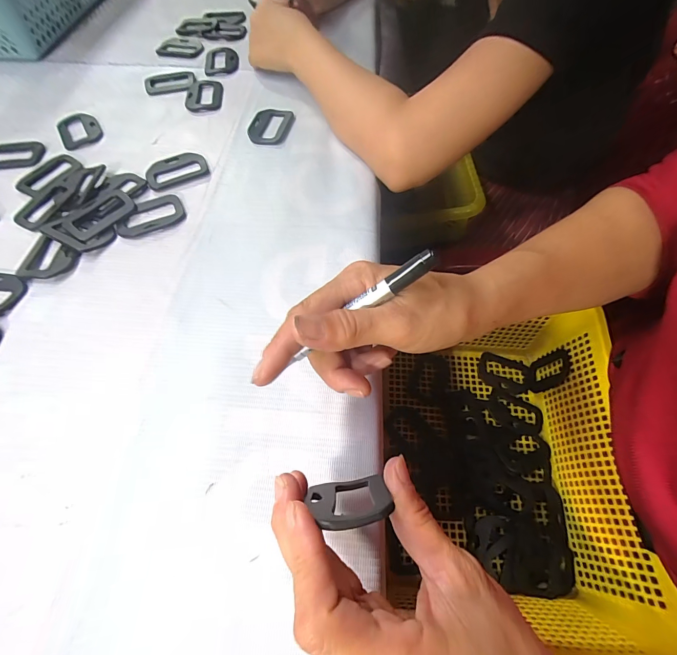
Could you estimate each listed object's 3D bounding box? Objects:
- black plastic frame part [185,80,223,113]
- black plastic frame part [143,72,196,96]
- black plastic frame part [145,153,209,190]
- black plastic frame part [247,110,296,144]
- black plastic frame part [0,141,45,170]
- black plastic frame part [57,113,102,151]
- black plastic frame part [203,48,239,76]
[{"bbox_3d":[-0.165,-0.284,0.429,0.041,0.008,0.060,-8,61,-3],"label":"black plastic frame part"},{"bbox_3d":[-0.214,-0.311,0.448,0.062,0.006,0.041,-22,63,-11],"label":"black plastic frame part"},{"bbox_3d":[-0.167,-0.162,0.363,0.060,0.006,0.045,-22,63,-11],"label":"black plastic frame part"},{"bbox_3d":[-0.077,-0.227,0.397,0.047,0.006,0.058,2,61,2],"label":"black plastic frame part"},{"bbox_3d":[-0.353,-0.187,0.381,0.056,0.010,0.042,-11,61,-6],"label":"black plastic frame part"},{"bbox_3d":[-0.295,-0.225,0.400,0.042,0.006,0.060,-29,64,-15],"label":"black plastic frame part"},{"bbox_3d":[-0.158,-0.353,0.467,0.046,0.004,0.075,-8,61,-4],"label":"black plastic frame part"}]

